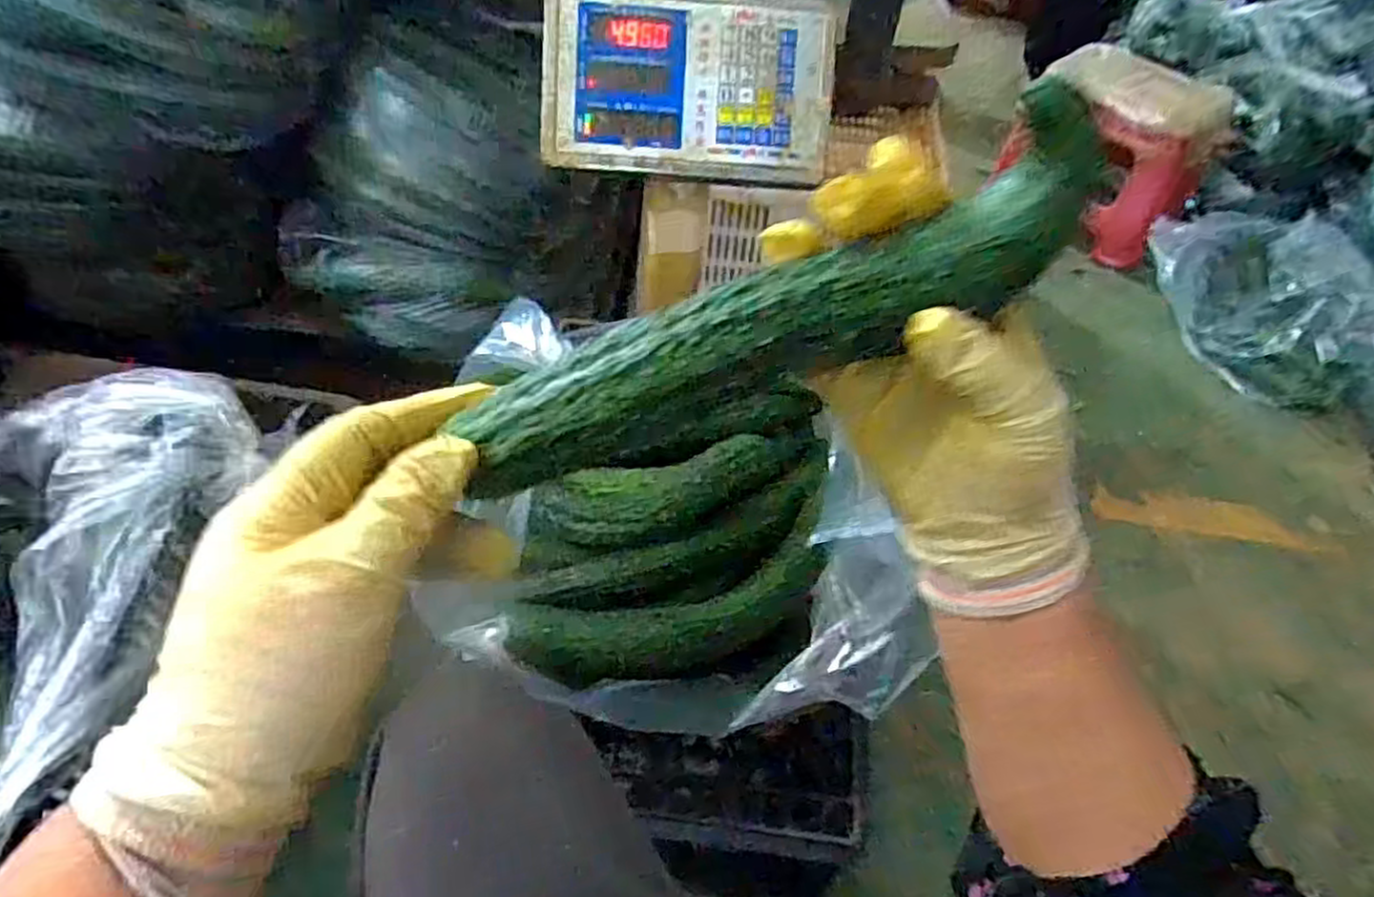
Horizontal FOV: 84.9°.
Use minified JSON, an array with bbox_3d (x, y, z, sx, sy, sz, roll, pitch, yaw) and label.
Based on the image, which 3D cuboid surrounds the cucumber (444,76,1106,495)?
[{"bbox_3d":[0.032,-0.042,0.251,0.228,0.041,0.033,-25,56,1],"label":"cucumber"}]

